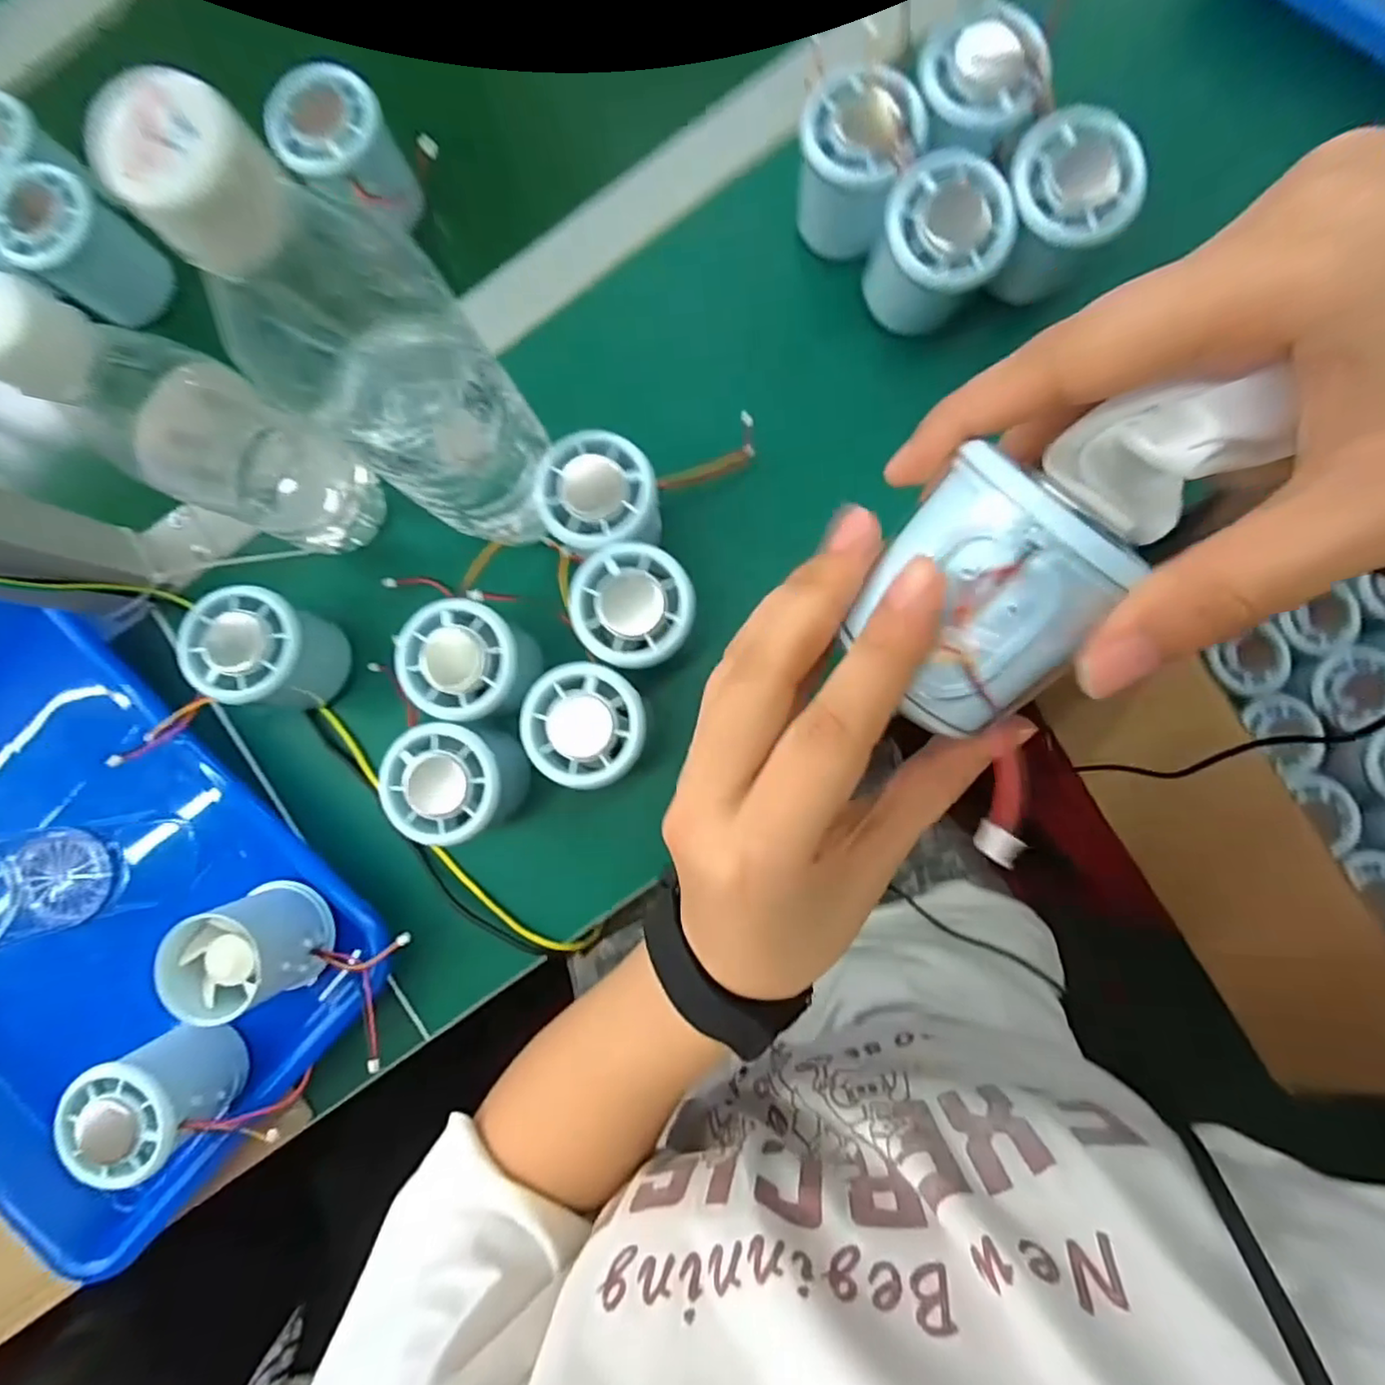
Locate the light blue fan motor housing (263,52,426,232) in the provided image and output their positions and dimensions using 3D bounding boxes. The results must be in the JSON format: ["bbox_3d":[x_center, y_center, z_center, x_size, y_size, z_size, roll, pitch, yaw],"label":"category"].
[{"bbox_3d":[-0.186,-0.291,0.347,0.054,0.050,0.068,-34,84,2],"label":"light blue fan motor housing"}]

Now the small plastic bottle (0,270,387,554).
[{"bbox_3d":[-0.210,-0.113,0.277,0.050,0.174,0.060,17,88,6],"label":"small plastic bottle"}]

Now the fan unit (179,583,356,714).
[{"bbox_3d":[-0.216,-0.021,0.331,0.053,0.062,0.058,6,87,5],"label":"fan unit"}]

